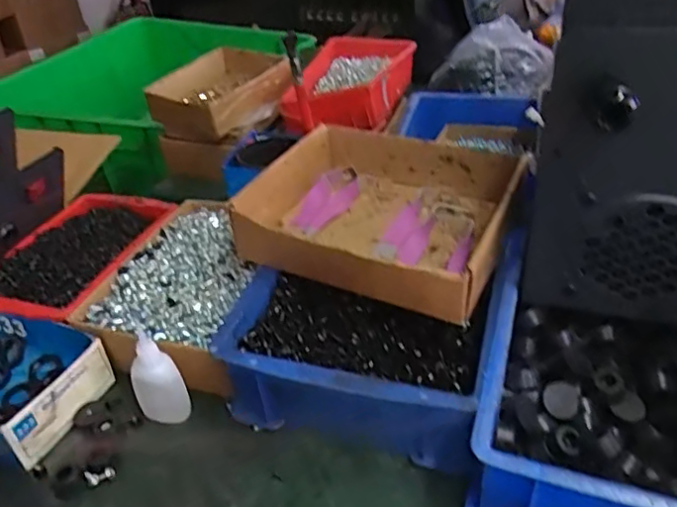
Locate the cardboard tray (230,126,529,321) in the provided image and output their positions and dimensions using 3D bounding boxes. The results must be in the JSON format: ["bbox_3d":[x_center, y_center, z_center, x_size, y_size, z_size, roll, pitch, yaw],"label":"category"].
[{"bbox_3d":[0.044,-0.041,0.530,0.219,0.059,0.196,16,41,26],"label":"cardboard tray"}]

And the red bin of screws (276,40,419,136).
[{"bbox_3d":[0.013,-0.238,0.806,0.138,0.070,0.203,9,38,19],"label":"red bin of screws"}]

